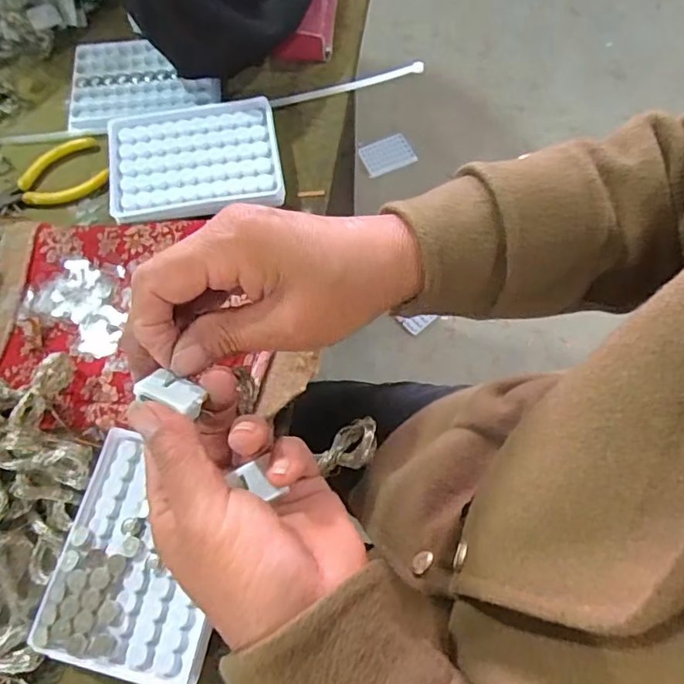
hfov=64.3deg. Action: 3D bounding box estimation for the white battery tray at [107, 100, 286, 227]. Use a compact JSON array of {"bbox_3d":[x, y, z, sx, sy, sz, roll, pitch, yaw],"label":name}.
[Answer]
[{"bbox_3d":[-0.116,-0.142,0.430,0.130,0.015,0.099,-9,70,-4],"label":"white battery tray"}]

